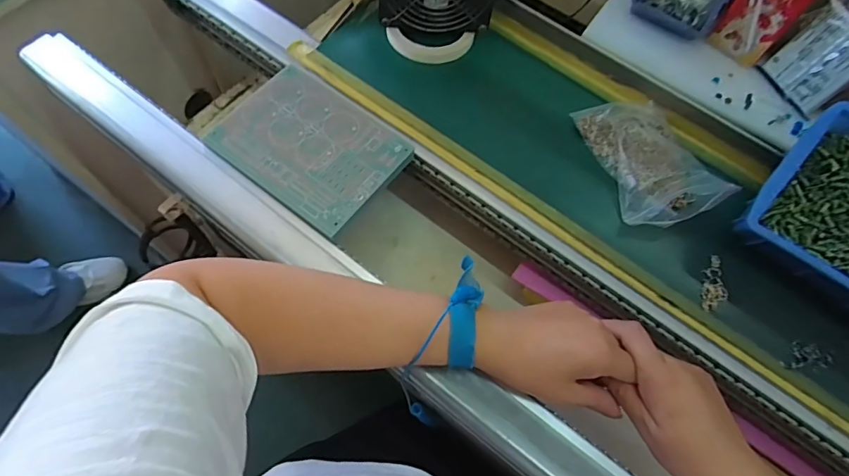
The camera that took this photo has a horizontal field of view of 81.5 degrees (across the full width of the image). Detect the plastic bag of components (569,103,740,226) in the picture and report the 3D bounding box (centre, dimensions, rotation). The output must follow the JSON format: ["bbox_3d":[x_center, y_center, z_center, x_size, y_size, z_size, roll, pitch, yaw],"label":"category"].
[{"bbox_3d":[0.218,-0.075,0.478,0.094,0.027,0.133,-14,67,-9],"label":"plastic bag of components"}]

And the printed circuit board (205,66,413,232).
[{"bbox_3d":[-0.111,-0.092,0.479,0.166,0.007,0.122,36,69,13],"label":"printed circuit board"}]

